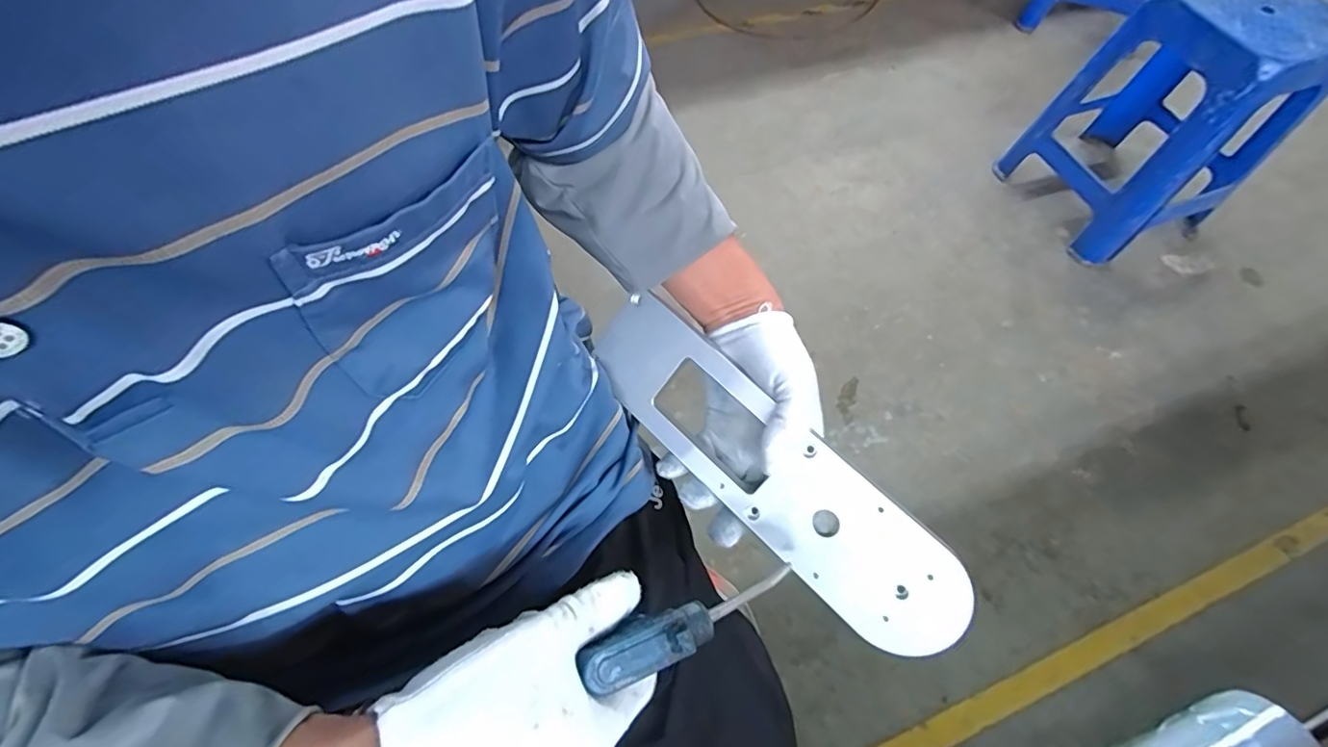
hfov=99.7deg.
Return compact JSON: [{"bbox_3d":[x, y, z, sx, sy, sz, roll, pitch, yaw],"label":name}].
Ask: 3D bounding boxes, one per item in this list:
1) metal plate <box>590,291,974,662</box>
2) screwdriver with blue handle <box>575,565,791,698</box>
[{"bbox_3d":[0.065,0.061,0.387,0.304,0.008,0.080,42,107,17],"label":"metal plate"},{"bbox_3d":[0.009,0.124,0.277,0.102,0.026,0.025,-14,62,-26],"label":"screwdriver with blue handle"}]

